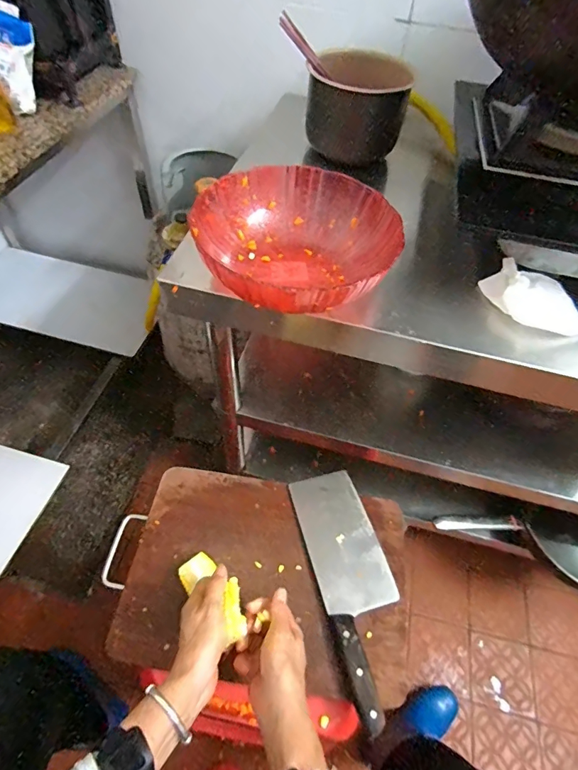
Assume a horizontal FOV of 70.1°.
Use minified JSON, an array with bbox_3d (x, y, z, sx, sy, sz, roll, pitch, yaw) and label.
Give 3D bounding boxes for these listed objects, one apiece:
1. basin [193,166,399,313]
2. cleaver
[{"bbox_3d":[0.011,-0.165,0.492,0.210,0.077,0.231,2,55,-3],"label":"basin"},{"bbox_3d":[0.089,0.262,0.564,0.101,0.034,0.306,-11,56,-12],"label":"cleaver"}]

